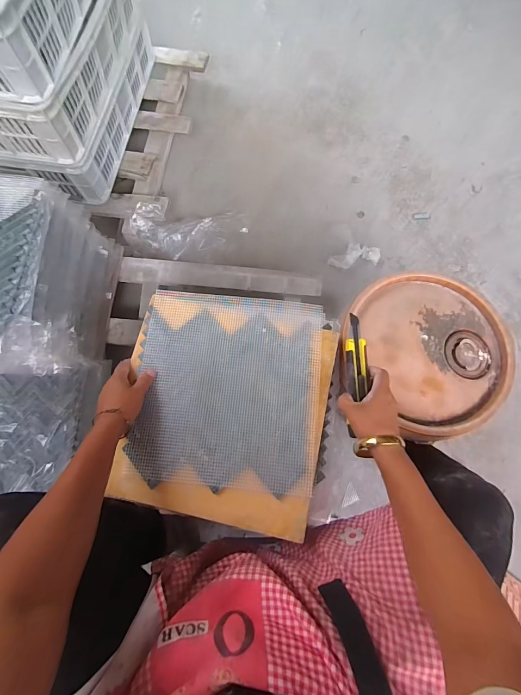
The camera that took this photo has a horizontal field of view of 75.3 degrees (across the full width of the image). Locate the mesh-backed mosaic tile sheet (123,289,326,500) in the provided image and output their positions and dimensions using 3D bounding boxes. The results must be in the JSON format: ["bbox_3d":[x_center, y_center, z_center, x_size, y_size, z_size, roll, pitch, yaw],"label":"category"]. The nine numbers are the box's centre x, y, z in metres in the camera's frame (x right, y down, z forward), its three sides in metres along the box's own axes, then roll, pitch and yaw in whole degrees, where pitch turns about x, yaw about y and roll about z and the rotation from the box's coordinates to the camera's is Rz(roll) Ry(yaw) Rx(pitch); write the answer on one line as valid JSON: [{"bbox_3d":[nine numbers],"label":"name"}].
[{"bbox_3d":[-0.055,0.061,0.546,0.295,0.006,0.308,6,73,5],"label":"mesh-backed mosaic tile sheet"}]

